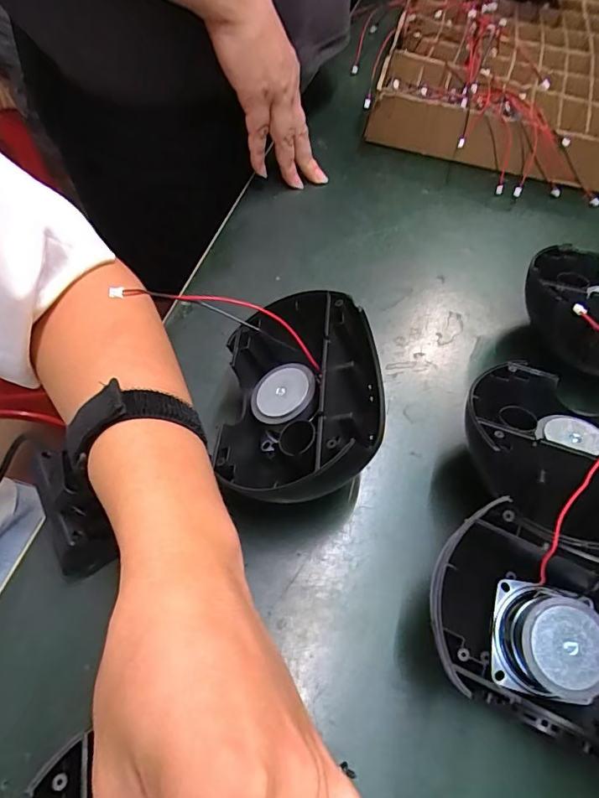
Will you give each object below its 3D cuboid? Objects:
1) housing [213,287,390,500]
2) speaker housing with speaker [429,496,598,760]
[{"bbox_3d":[0.001,0.000,0.300,0.097,0.084,0.123,-1,58,-3],"label":"housing"},{"bbox_3d":[0.131,0.115,0.238,0.141,0.076,0.093,20,60,10],"label":"speaker housing with speaker"}]

